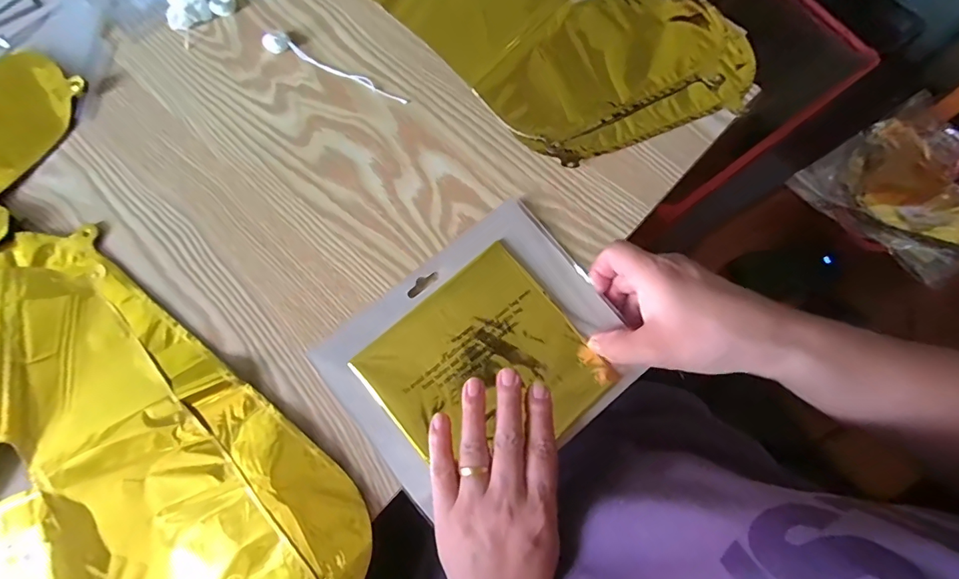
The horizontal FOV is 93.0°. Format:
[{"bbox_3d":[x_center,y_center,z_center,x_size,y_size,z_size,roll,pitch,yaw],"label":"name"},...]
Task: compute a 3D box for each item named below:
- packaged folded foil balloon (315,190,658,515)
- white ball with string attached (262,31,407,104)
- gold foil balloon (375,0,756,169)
[{"bbox_3d":[0.003,0.045,0.329,0.190,0.016,0.163,-37,77,-9],"label":"packaged folded foil balloon"},{"bbox_3d":[-0.123,-0.192,0.389,0.134,0.014,0.016,23,76,7],"label":"white ball with string attached"},{"bbox_3d":[0.026,-0.282,0.414,0.202,0.013,0.425,-42,78,-10],"label":"gold foil balloon"}]

